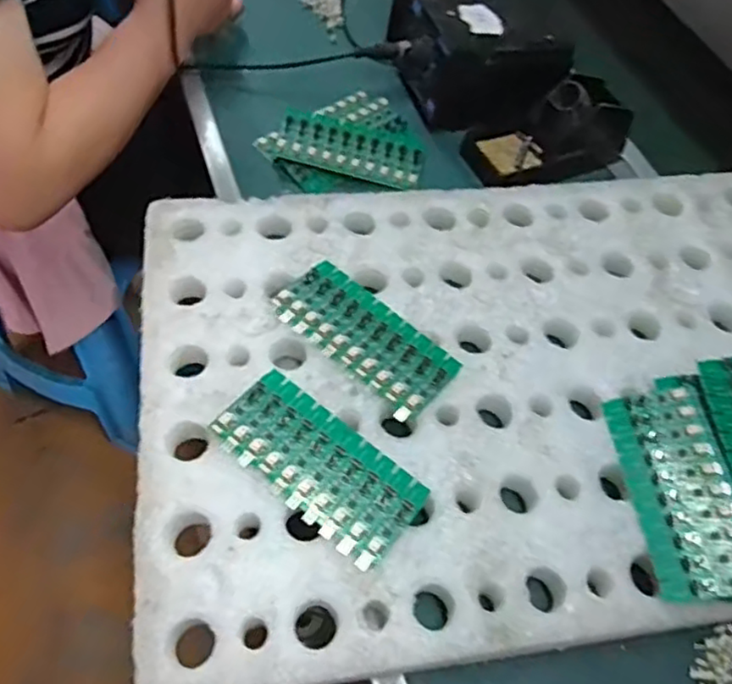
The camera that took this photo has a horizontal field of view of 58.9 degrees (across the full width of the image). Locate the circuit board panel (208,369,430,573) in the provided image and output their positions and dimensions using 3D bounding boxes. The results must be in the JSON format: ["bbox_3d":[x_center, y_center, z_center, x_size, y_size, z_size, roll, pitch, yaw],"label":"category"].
[{"bbox_3d":[-0.031,0.079,0.421,0.137,0.007,0.066,36,56,16],"label":"circuit board panel"}]

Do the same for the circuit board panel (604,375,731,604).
[{"bbox_3d":[0.207,0.092,0.428,0.064,0.012,0.150,-11,55,12],"label":"circuit board panel"}]

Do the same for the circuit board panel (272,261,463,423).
[{"bbox_3d":[-0.001,-0.005,0.477,0.136,0.010,0.065,39,62,17],"label":"circuit board panel"}]

